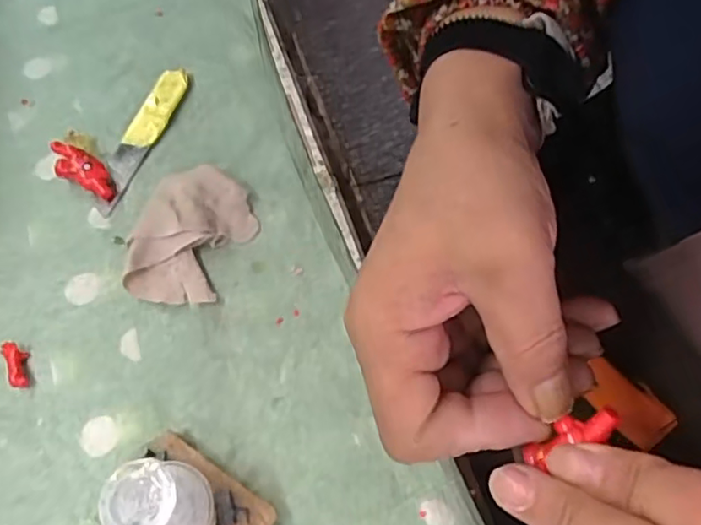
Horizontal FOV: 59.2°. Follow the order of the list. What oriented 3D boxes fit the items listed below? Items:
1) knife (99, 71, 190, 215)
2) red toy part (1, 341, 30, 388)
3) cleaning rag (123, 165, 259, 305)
[{"bbox_3d":[-0.122,-0.073,0.354,0.020,0.008,0.101,18,63,9],"label":"knife"},{"bbox_3d":[-0.157,0.048,0.291,0.010,0.007,0.023,-24,64,-13],"label":"red toy part"},{"bbox_3d":[-0.083,-0.015,0.319,0.056,0.016,0.075,13,62,6],"label":"cleaning rag"}]

